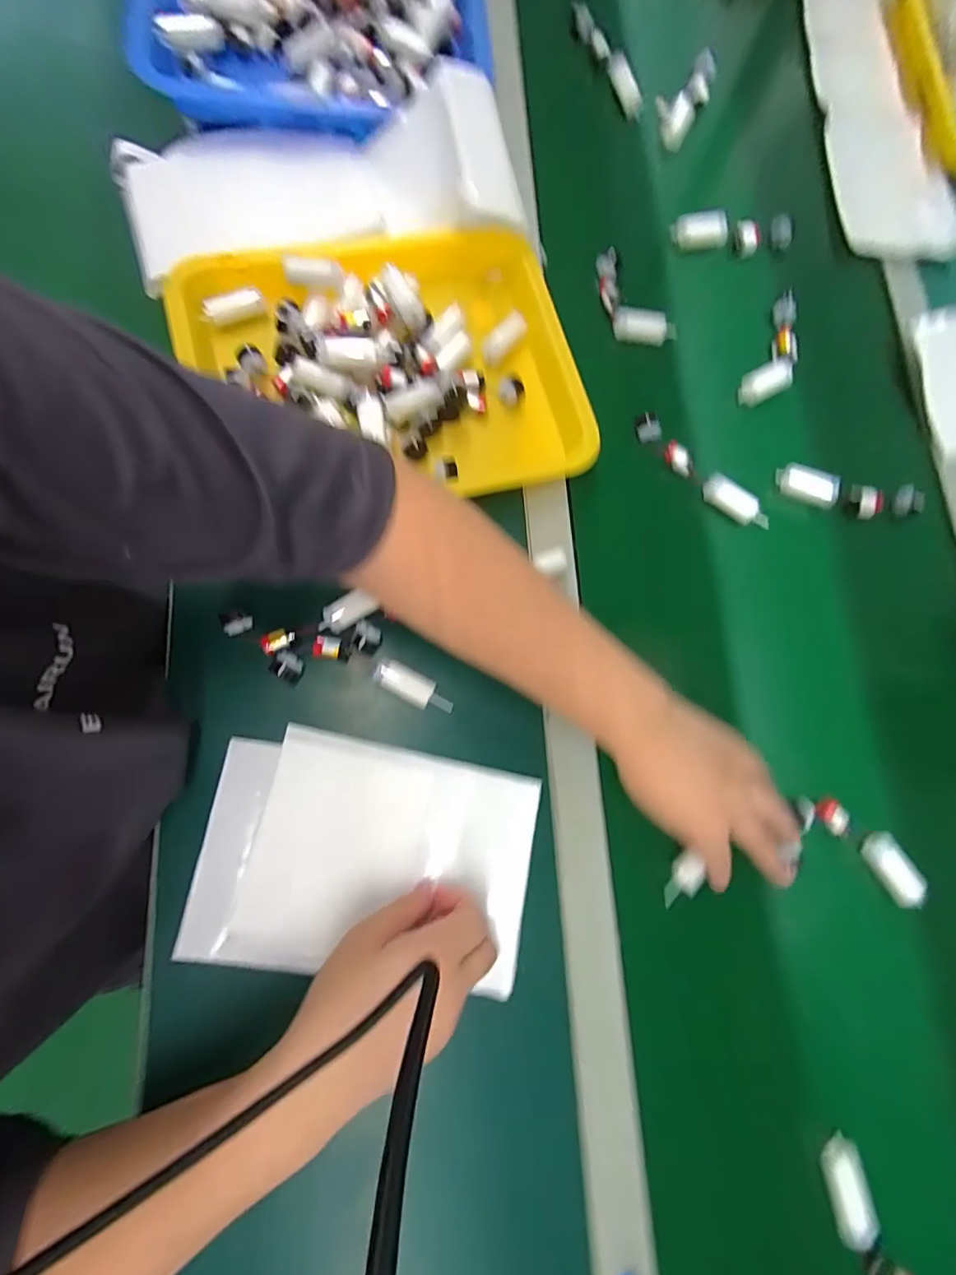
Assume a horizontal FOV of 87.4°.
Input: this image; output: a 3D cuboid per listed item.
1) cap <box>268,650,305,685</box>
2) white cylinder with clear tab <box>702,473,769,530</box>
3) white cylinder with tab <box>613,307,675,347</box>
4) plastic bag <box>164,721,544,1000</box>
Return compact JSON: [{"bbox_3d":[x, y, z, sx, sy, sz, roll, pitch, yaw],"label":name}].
[{"bbox_3d":[-0.147,0.023,0.382,0.021,0.009,0.022,29,81,5],"label":"cap"},{"bbox_3d":[0.243,-0.124,0.469,0.070,0.018,0.020,37,82,6],"label":"white cylinder with clear tab"},{"bbox_3d":[0.169,-0.313,0.503,0.063,0.019,0.024,3,80,0],"label":"white cylinder with tab"},{"bbox_3d":[-0.080,0.165,0.372,0.236,0.008,0.160,11,77,-4],"label":"plastic bag"}]

